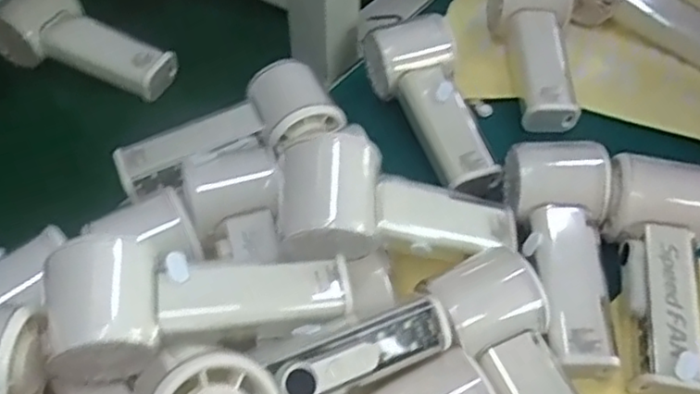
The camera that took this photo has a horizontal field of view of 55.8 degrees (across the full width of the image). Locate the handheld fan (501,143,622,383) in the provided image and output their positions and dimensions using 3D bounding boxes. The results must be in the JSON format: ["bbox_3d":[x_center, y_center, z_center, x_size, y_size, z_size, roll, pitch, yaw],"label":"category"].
[{"bbox_3d":[0.136,0.035,0.409,0.060,0.045,0.147,0,63,-1],"label":"handheld fan"}]

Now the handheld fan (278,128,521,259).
[{"bbox_3d":[0.031,0.009,0.392,0.152,0.056,0.059,9,46,-28],"label":"handheld fan"}]

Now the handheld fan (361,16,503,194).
[{"bbox_3d":[0.065,-0.066,0.491,0.059,0.048,0.146,-19,66,-16],"label":"handheld fan"}]

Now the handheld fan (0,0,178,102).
[{"bbox_3d":[-0.215,-0.125,0.529,0.144,0.045,0.067,24,54,18],"label":"handheld fan"}]

